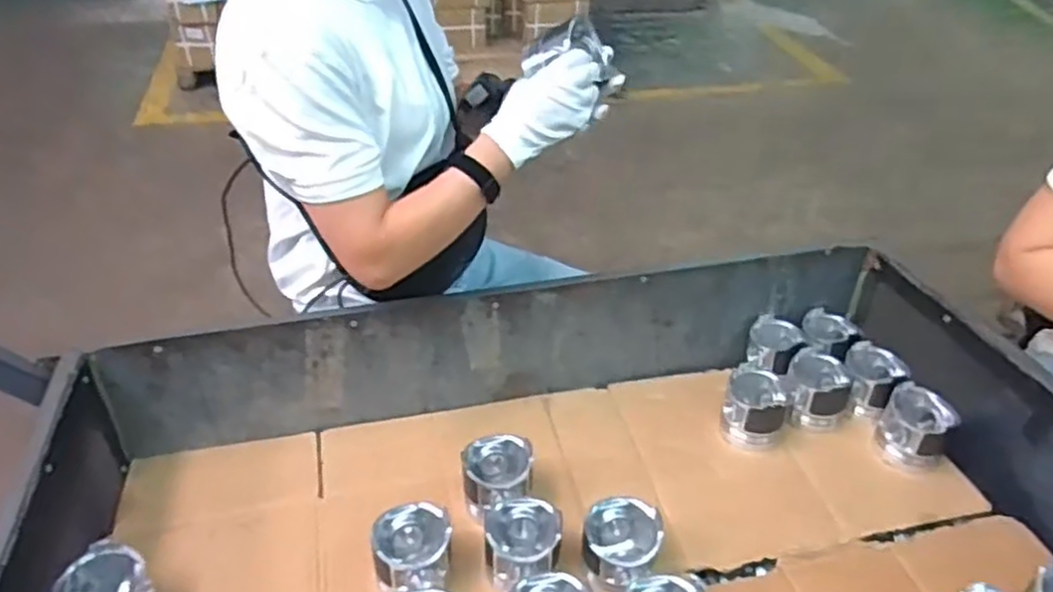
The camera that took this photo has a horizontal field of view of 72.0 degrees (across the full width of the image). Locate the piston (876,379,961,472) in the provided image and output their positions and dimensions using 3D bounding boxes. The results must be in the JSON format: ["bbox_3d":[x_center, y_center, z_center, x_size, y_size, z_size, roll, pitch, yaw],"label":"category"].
[{"bbox_3d":[0.513,0.179,0.956,0.083,0.083,0.091,27,43,33],"label":"piston"}]

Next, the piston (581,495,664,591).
[{"bbox_3d":[0.104,0.281,0.804,0.084,0.087,0.081,10,36,13],"label":"piston"}]

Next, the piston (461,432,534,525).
[{"bbox_3d":[-0.035,0.225,0.880,0.086,0.079,0.087,0,35,0],"label":"piston"}]

